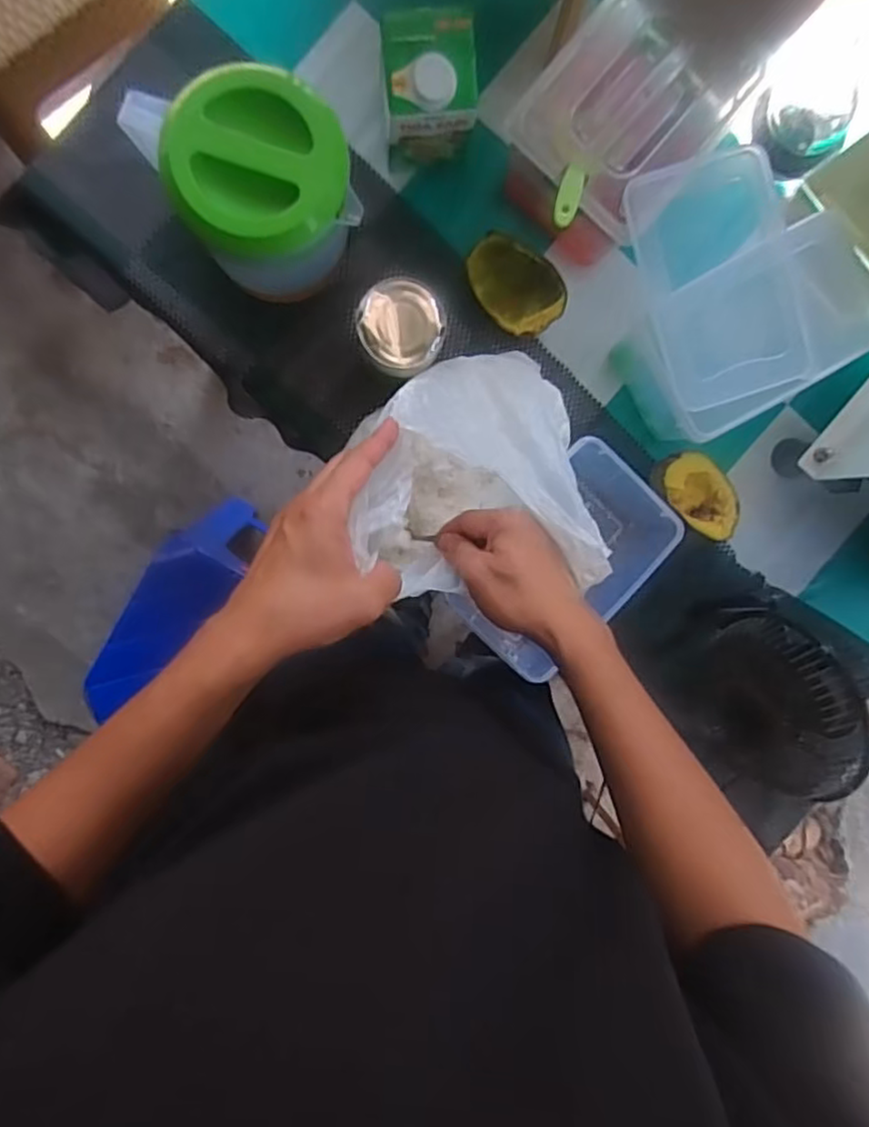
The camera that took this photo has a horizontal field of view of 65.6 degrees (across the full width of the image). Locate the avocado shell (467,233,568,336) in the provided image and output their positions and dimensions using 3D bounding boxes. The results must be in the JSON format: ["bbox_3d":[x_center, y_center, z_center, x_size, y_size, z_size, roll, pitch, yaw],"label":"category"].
[{"bbox_3d":[0.074,-0.259,0.641,0.095,0.049,0.067,28,95,-5],"label":"avocado shell"}]

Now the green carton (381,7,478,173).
[{"bbox_3d":[-0.007,-0.407,0.591,0.075,0.114,0.075,-4,97,-2],"label":"green carton"}]

